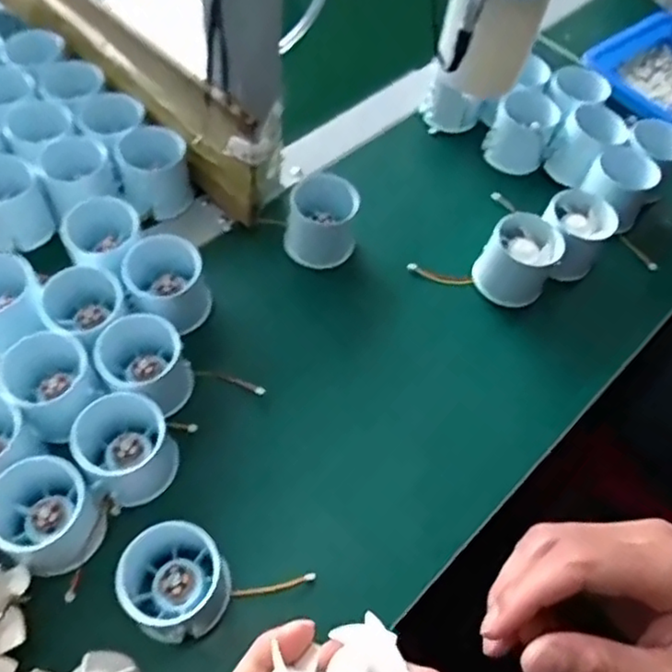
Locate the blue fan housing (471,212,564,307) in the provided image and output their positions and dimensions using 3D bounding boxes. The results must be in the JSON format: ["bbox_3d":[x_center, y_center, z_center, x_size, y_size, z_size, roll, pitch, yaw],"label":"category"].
[{"bbox_3d":[0.139,-0.057,0.493,0.052,0.047,0.053,2,57,-3],"label":"blue fan housing"}]

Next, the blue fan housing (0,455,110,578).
[{"bbox_3d":[-0.167,0.100,0.365,0.051,0.049,0.063,-33,65,-23],"label":"blue fan housing"}]

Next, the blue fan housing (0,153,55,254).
[{"bbox_3d":[-0.249,-0.102,0.484,0.052,0.045,0.059,-29,64,-21],"label":"blue fan housing"}]

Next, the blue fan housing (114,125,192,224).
[{"bbox_3d":[-0.143,-0.130,0.503,0.050,0.047,0.060,-28,63,-21],"label":"blue fan housing"}]

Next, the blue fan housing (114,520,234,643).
[{"bbox_3d":[-0.090,0.132,0.355,0.054,0.048,0.063,-31,65,-22],"label":"blue fan housing"}]

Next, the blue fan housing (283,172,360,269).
[{"bbox_3d":[-0.011,-0.090,0.492,0.052,0.049,0.050,2,57,-3],"label":"blue fan housing"}]

